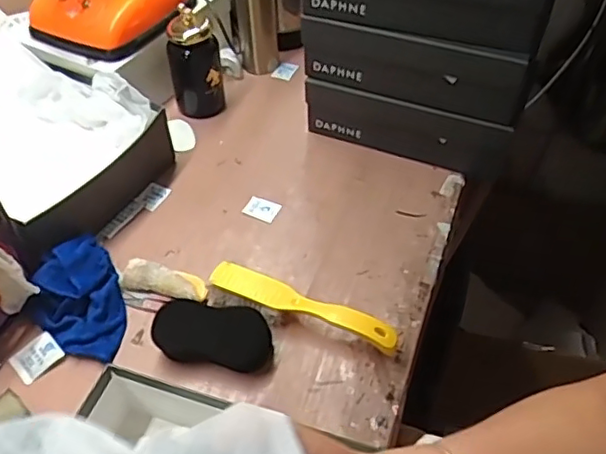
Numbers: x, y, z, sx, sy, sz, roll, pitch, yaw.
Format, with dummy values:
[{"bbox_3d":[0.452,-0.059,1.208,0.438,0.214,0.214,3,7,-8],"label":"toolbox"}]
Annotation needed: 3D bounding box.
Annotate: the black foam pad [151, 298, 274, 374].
[{"bbox_3d":[-0.099,0.117,0.683,0.128,0.042,0.059,6,48,6],"label":"black foam pad"}]

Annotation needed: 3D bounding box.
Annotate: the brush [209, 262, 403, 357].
[{"bbox_3d":[-0.006,0.099,0.699,0.224,0.041,0.050,21,51,19],"label":"brush"}]

